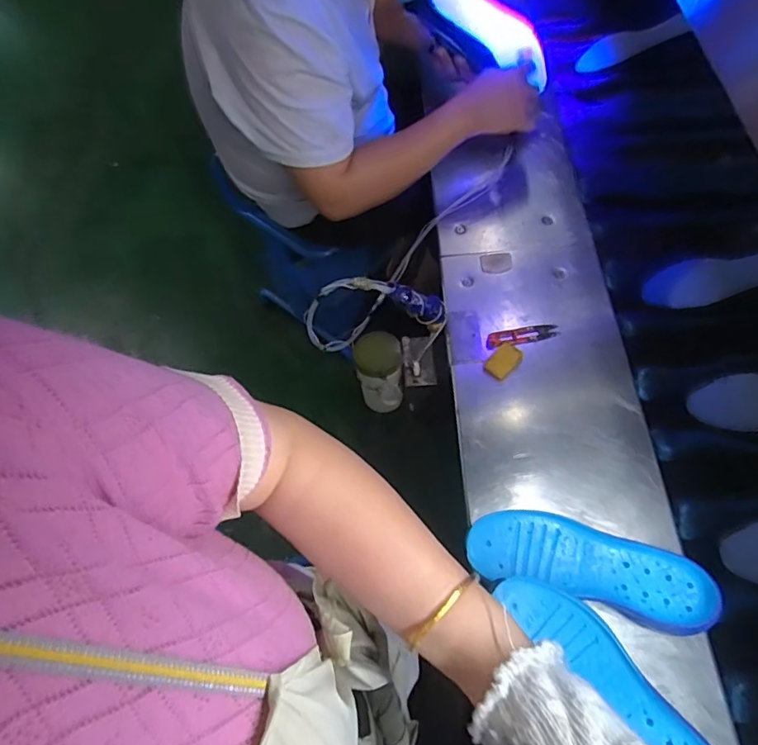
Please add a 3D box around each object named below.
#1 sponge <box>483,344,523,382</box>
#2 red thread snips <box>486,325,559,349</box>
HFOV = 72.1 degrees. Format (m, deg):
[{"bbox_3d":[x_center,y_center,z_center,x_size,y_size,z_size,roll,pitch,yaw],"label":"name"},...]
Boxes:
[{"bbox_3d":[0.172,-0.015,0.719,0.052,0.008,0.035,-42,72,-17],"label":"sponge"},{"bbox_3d":[0.202,-0.051,0.736,0.103,0.009,0.026,-11,66,-5],"label":"red thread snips"}]

